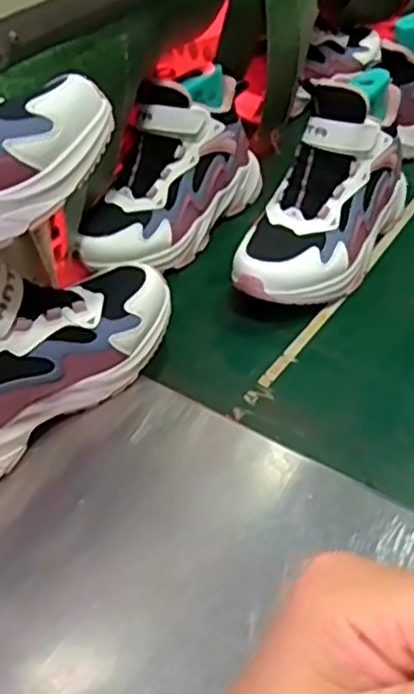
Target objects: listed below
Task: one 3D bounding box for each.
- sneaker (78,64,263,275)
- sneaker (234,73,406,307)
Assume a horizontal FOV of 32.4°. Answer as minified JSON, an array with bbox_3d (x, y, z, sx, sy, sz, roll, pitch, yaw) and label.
[{"bbox_3d":[-0.037,-0.170,0.693,0.079,0.136,0.227,17,47,26],"label":"sneaker"},{"bbox_3d":[0.106,-0.138,0.643,0.096,0.155,0.220,17,47,26],"label":"sneaker"}]

